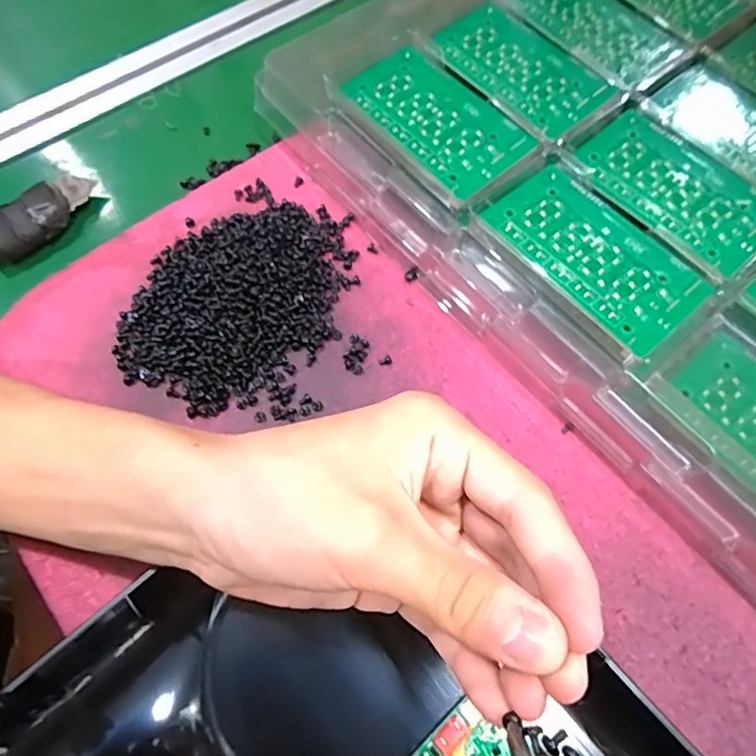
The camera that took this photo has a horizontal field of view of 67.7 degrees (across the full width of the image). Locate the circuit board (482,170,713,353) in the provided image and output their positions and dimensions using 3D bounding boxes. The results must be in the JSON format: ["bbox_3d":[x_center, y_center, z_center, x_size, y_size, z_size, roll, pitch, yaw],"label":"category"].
[{"bbox_3d":[0.108,-0.064,0.281,0.058,0.005,0.104,-36,72,-16],"label":"circuit board"}]

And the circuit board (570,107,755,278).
[{"bbox_3d":[0.161,-0.103,0.304,0.058,0.005,0.105,-36,72,-16],"label":"circuit board"}]

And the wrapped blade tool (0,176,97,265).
[{"bbox_3d":[-0.196,-0.094,0.325,0.028,0.017,0.071,38,70,14],"label":"wrapped blade tool"}]

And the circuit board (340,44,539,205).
[{"bbox_3d":[0.030,-0.144,0.314,0.057,0.004,0.105,-37,70,-13],"label":"circuit board"}]

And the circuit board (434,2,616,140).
[{"bbox_3d":[0.085,-0.185,0.334,0.058,0.004,0.101,-37,72,-17],"label":"circuit board"}]

